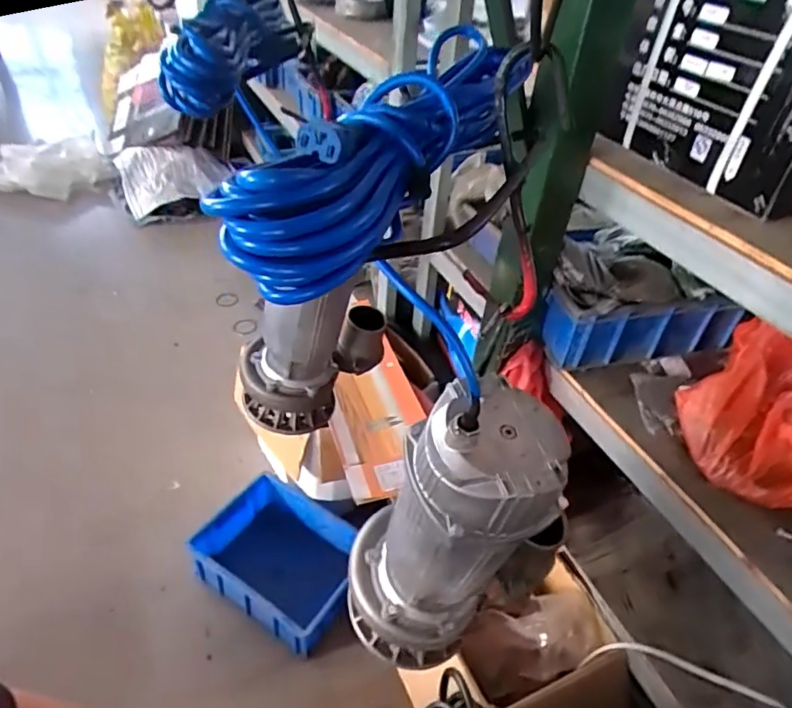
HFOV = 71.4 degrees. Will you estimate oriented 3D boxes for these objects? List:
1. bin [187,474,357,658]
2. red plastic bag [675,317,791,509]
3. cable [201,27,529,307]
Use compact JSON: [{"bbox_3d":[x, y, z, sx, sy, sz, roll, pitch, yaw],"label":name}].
[{"bbox_3d":[-0.289,0.560,1.462,0.426,0.183,0.324,24,44,21],"label":"bin"},{"bbox_3d":[0.606,0.078,0.923,0.227,0.098,0.353,25,45,21],"label":"red plastic bag"},{"bbox_3d":[0.009,-0.136,0.351,0.086,0.065,0.330,22,44,19],"label":"cable"}]

